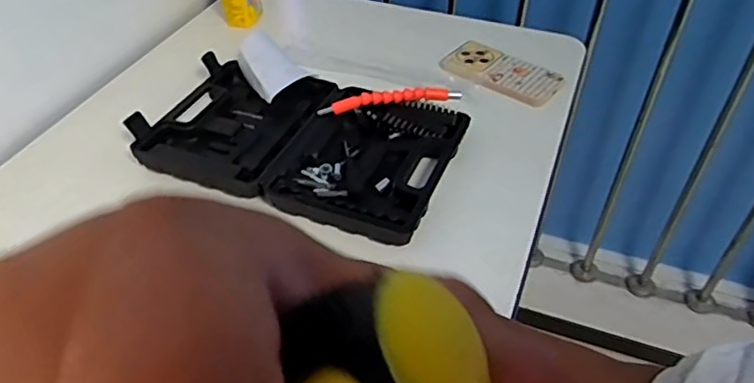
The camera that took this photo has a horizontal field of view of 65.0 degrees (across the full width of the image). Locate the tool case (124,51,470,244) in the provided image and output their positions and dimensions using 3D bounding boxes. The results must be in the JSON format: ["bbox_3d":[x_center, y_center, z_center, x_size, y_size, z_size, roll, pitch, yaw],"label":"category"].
[{"bbox_3d":[-0.091,-0.054,0.693,0.352,0.053,0.221,17,45,15],"label":"tool case"}]

